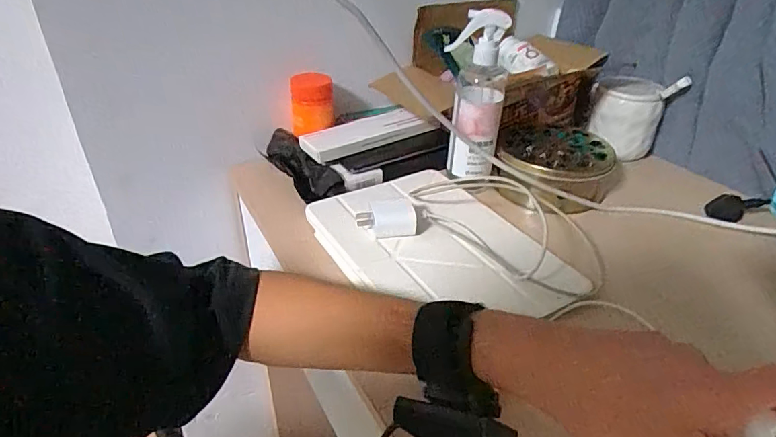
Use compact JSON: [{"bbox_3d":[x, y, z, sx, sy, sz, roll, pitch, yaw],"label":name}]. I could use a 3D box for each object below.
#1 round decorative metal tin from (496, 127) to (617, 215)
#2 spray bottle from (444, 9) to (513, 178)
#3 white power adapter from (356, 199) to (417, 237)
[{"bbox_3d":[0.204,-0.068,0.584,0.138,0.058,0.156,10,35,12],"label":"round decorative metal tin"},{"bbox_3d":[0.096,-0.137,0.532,0.066,0.172,0.074,10,35,12],"label":"spray bottle"},{"bbox_3d":[-0.001,0.001,0.479,0.058,0.026,0.031,1,34,-3],"label":"white power adapter"}]

